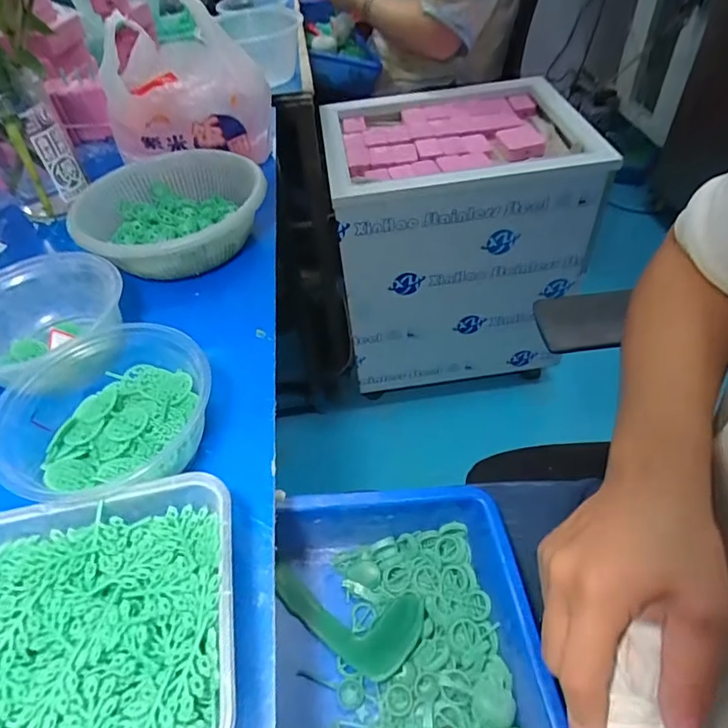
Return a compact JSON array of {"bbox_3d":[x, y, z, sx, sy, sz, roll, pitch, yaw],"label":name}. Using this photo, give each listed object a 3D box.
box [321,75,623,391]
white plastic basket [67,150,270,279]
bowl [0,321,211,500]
[{"bbox_3d":[0.201,-0.297,1.193,0.514,0.515,0.427,-7,47,-1],"label":"box"},{"bbox_3d":[-0.188,-0.151,0.521,0.178,0.057,0.182,-13,48,-6],"label":"white plastic basket"},{"bbox_3d":[-0.172,0.034,0.356,0.128,0.064,0.121,-3,47,3],"label":"bowl"}]

